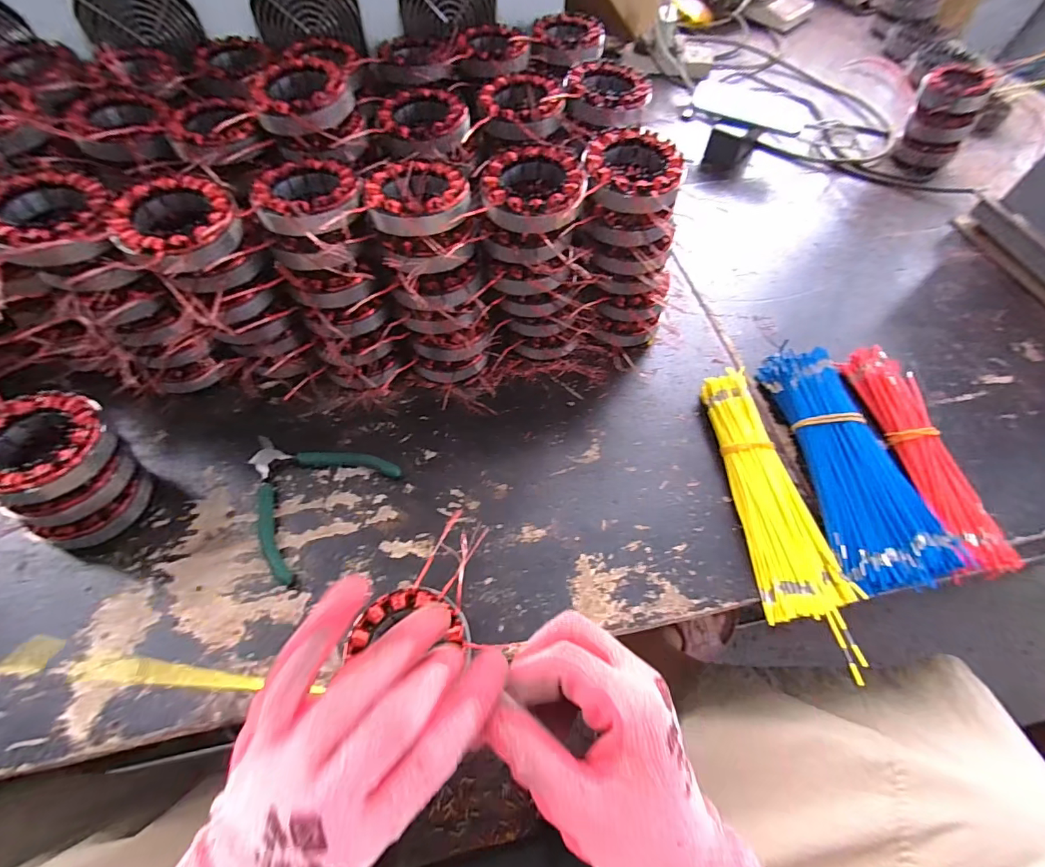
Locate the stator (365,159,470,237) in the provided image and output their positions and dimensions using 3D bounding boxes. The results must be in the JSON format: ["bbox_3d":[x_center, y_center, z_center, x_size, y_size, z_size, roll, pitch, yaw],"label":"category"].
[{"bbox_3d":[-0.088,-0.202,0.396,0.083,0.024,0.085,-7,60,-6],"label":"stator"}]

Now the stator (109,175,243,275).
[{"bbox_3d":[-0.269,-0.162,0.368,0.090,0.030,0.082,31,63,16],"label":"stator"}]

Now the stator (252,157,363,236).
[{"bbox_3d":[-0.177,-0.199,0.390,0.085,0.024,0.084,1,59,-1],"label":"stator"}]

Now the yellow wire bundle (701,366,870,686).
[{"bbox_3d":[0.232,0.062,0.429,0.069,0.027,0.274,-2,59,-3],"label":"yellow wire bundle"}]

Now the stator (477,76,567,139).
[{"bbox_3d":[-0.002,-0.329,0.480,0.086,0.035,0.094,1,59,-1],"label":"stator"}]

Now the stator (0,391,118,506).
[{"bbox_3d":[-0.372,0.009,0.362,0.081,0.031,0.086,1,59,-1],"label":"stator"}]

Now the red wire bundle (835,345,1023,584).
[{"bbox_3d":[0.399,0.012,0.465,0.063,0.022,0.253,-3,59,-4],"label":"red wire bundle"}]

